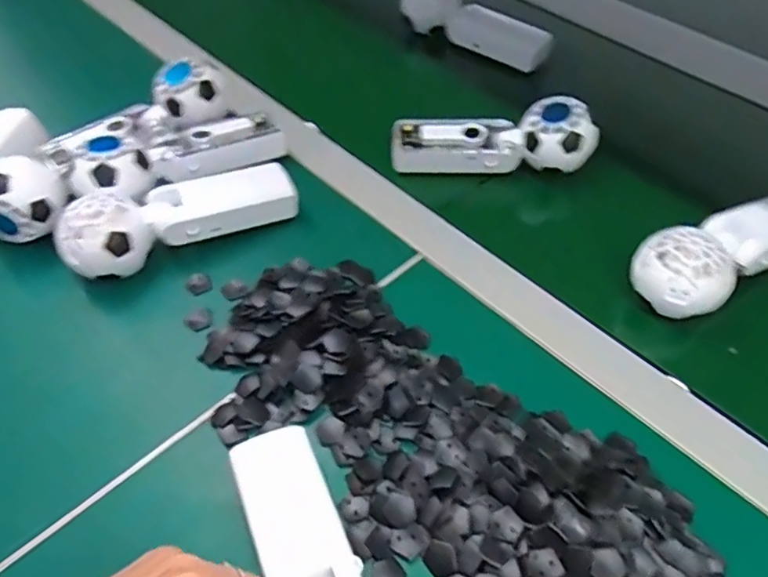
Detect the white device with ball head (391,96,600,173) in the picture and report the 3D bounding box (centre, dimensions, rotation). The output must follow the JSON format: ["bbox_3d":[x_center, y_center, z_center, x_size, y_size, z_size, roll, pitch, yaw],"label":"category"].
[{"bbox_3d":[0.093,-0.135,0.519,0.170,0.051,0.056,3,52,1],"label":"white device with ball head"}]

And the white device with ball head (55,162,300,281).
[{"bbox_3d":[-0.153,-0.058,0.453,0.174,0.052,0.052,-23,56,-18],"label":"white device with ball head"}]

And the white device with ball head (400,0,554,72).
[{"bbox_3d":[0.097,-0.287,0.643,0.167,0.051,0.044,27,56,18],"label":"white device with ball head"}]

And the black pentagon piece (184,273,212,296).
[{"bbox_3d":[-0.139,-0.003,0.448,0.019,0.006,0.016,-26,57,-20],"label":"black pentagon piece"}]

